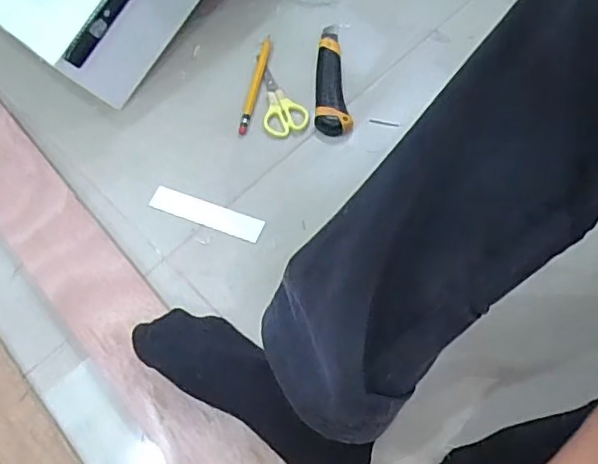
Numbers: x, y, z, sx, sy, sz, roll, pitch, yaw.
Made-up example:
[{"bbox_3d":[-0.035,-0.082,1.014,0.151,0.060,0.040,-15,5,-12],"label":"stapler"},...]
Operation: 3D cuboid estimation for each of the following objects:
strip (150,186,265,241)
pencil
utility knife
[{"bbox_3d":[-0.100,-0.021,0.625,0.128,0.004,0.029,19,65,12],"label":"strip"},{"bbox_3d":[-0.052,-0.181,0.700,0.015,0.006,0.148,8,63,7],"label":"pencil"},{"bbox_3d":[0.039,-0.185,0.688,0.039,0.016,0.165,-1,63,3],"label":"utility knife"}]

